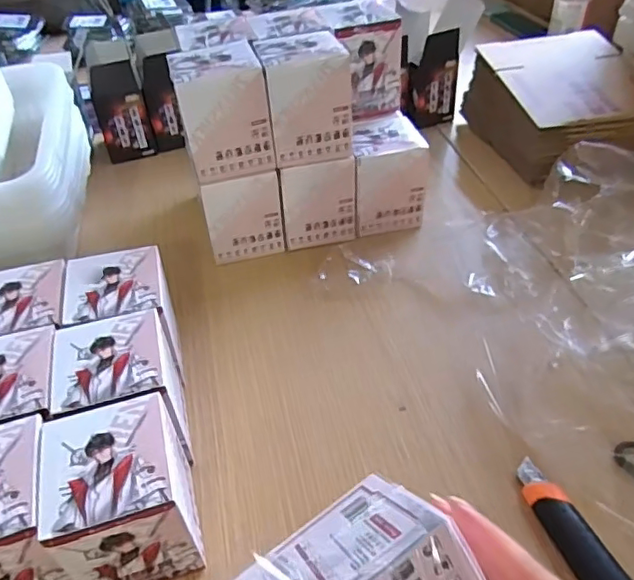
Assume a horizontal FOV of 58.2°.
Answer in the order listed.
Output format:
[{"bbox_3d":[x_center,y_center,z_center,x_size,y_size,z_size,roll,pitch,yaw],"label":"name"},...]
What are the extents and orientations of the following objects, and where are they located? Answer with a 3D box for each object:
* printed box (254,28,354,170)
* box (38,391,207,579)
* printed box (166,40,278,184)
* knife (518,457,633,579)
[{"bbox_3d":[-0.015,-0.207,0.611,0.088,0.107,0.086,-11,44,-9],"label":"printed box"},{"bbox_3d":[-0.132,0.148,0.402,0.081,0.114,0.088,-14,45,-12],"label":"box"},{"bbox_3d":[-0.103,-0.187,0.597,0.093,0.106,0.086,-13,45,-11],"label":"printed box"},{"bbox_3d":[0.192,0.183,0.404,0.035,0.020,0.146,-18,46,-16],"label":"knife"}]

